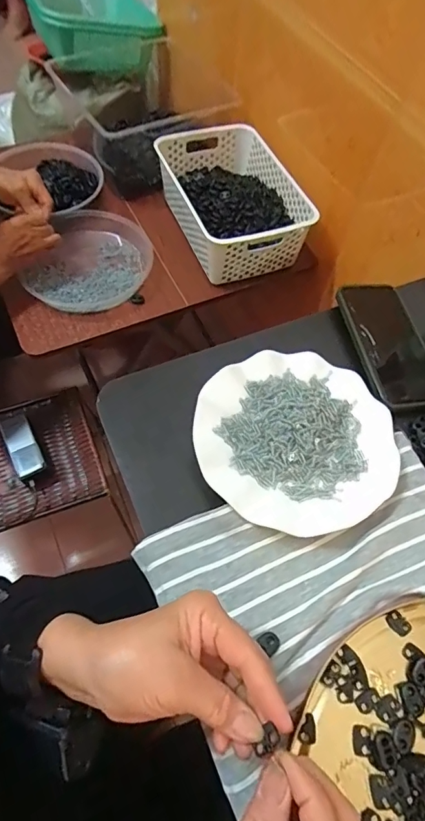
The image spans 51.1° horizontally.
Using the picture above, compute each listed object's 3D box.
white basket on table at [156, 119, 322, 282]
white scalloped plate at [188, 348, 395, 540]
[{"bbox_3d":[0.038,-0.394,0.836,0.205,0.095,0.309,-18,63,-13],"label":"white basket on table"},{"bbox_3d":[0.077,0.027,0.418,0.179,0.030,0.176,1,61,-2],"label":"white scalloped plate"}]

